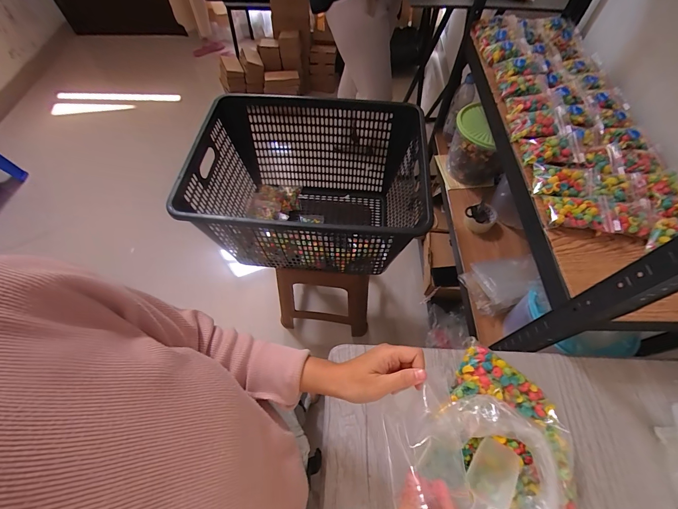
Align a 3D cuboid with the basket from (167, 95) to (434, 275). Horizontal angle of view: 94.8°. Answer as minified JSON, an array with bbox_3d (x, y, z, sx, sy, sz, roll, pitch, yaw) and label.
[{"bbox_3d":[-0.065,-0.153,0.862,0.550,0.325,0.426,5,60,3],"label":"basket"}]

